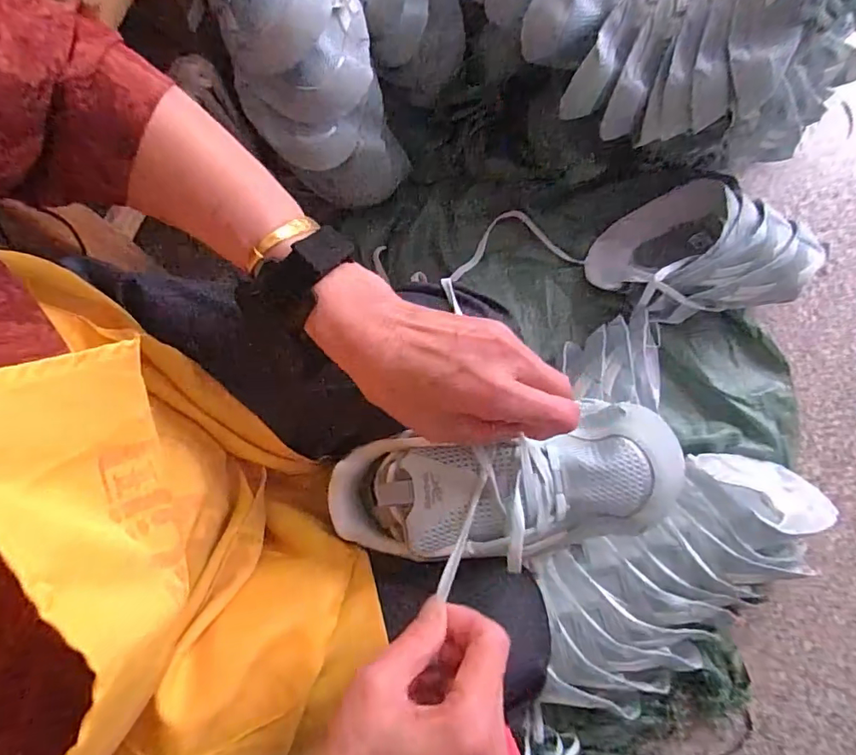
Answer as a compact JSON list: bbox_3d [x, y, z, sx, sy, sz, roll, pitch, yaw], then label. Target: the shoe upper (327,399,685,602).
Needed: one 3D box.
[{"bbox_3d":[0.050,0.073,0.345,0.237,0.058,0.095,-8,79,2],"label":"shoe upper"}]

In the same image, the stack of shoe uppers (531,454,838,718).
[{"bbox_3d":[0.367,0.246,0.653,0.471,0.103,0.214,-25,80,-17],"label":"stack of shoe uppers"}]

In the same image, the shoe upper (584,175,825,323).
[{"bbox_3d":[0.385,-0.195,0.744,0.273,0.114,0.207,-8,79,-2],"label":"shoe upper"}]

